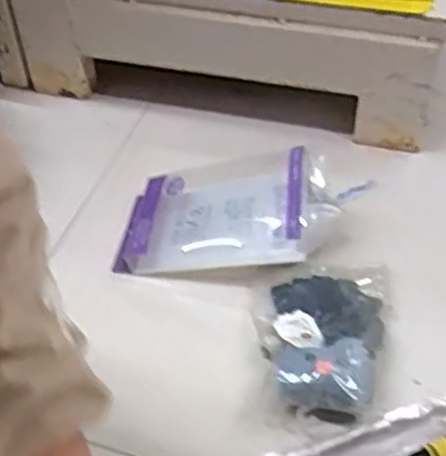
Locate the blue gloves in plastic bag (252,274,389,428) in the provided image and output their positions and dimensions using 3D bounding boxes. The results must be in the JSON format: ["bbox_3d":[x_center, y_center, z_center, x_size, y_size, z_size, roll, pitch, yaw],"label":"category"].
[{"bbox_3d":[0.093,0.095,0.740,0.128,0.047,0.193,7,48,9],"label":"blue gloves in plastic bag"}]

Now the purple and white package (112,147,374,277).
[{"bbox_3d":[0.014,-0.015,0.815,0.246,0.087,0.124,4,47,6],"label":"purple and white package"}]

